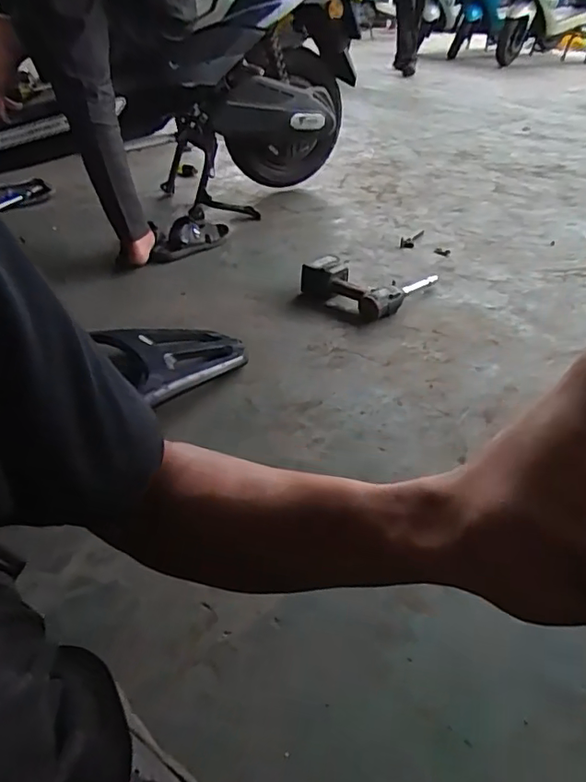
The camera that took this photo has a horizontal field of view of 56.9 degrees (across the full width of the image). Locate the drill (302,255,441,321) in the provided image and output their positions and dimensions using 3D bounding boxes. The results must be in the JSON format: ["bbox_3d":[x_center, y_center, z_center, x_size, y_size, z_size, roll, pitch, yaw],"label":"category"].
[{"bbox_3d":[0.187,-0.281,1.343,0.237,0.079,0.251,25,44,32],"label":"drill"}]

